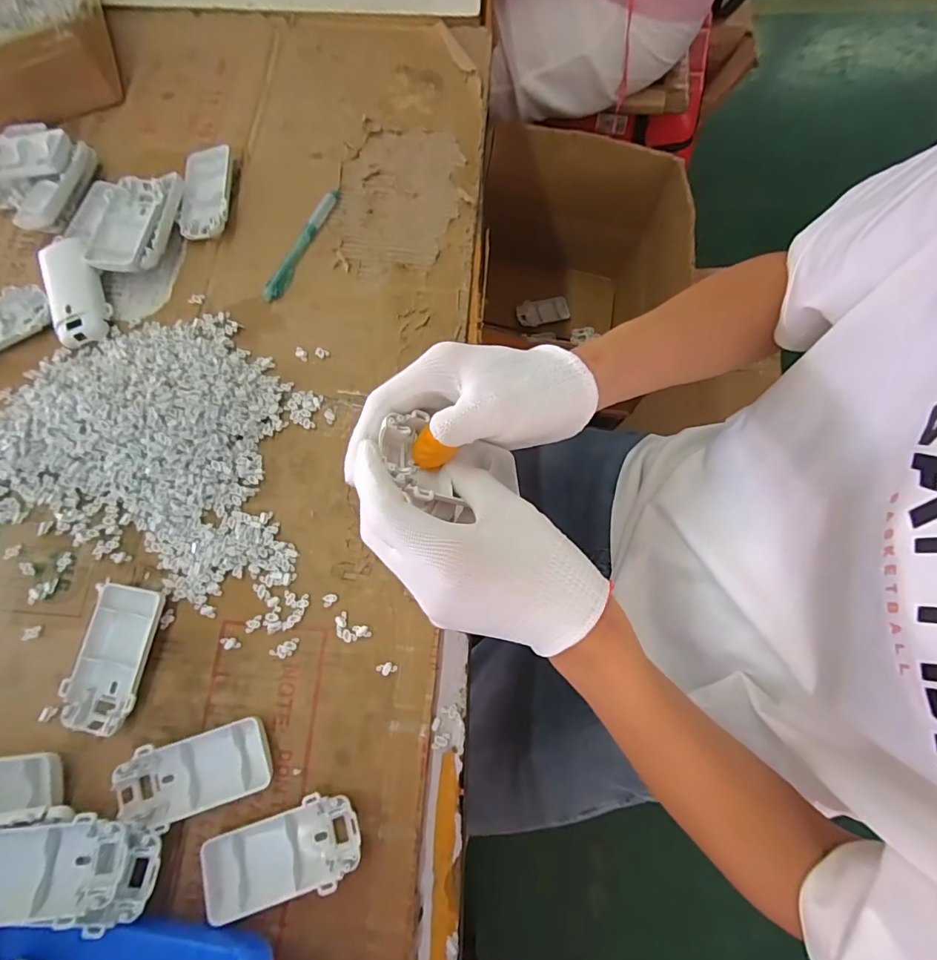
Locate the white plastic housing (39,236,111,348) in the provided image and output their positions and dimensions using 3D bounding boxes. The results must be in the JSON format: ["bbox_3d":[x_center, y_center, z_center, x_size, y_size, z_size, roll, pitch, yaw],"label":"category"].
[{"bbox_3d":[-0.340,-0.163,0.415,0.043,0.023,0.090,-19,76,-5],"label":"white plastic housing"}]

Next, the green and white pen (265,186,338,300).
[{"bbox_3d":[-0.151,-0.216,0.442,0.014,0.008,0.126,23,76,6],"label":"green and white pen"}]

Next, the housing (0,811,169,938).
[{"bbox_3d":[-0.247,0.229,0.283,0.113,0.022,0.054,9,75,-14],"label":"housing"}]

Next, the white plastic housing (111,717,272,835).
[{"bbox_3d":[-0.182,0.196,0.323,0.096,0.018,0.049,-13,75,-4],"label":"white plastic housing"}]

